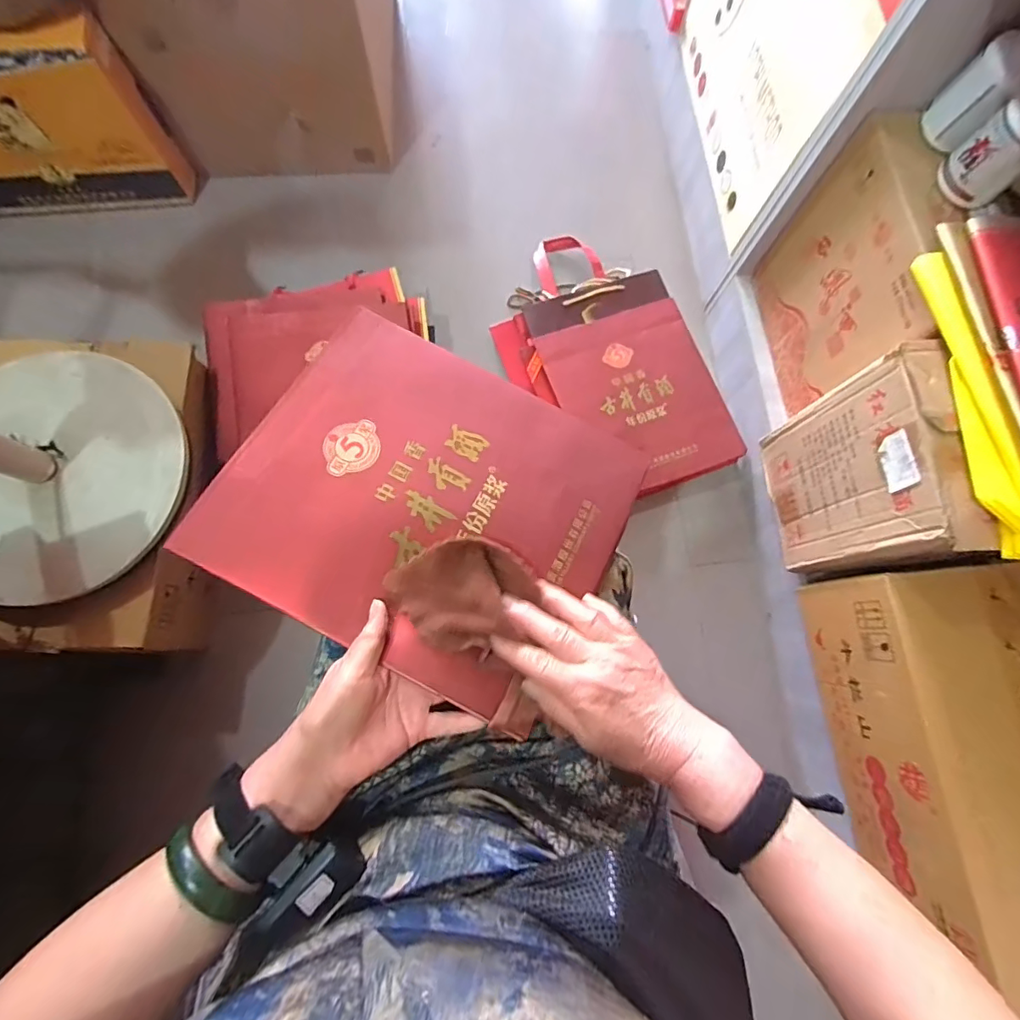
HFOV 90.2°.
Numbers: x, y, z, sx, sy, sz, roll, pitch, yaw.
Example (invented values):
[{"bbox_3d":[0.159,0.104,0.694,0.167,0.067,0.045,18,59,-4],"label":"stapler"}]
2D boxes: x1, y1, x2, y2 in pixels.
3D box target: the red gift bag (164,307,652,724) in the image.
[{"bbox_3d":[-0.062,-0.007,0.427,0.300,0.016,0.261,28,72,-1],"label":"red gift bag"}]

